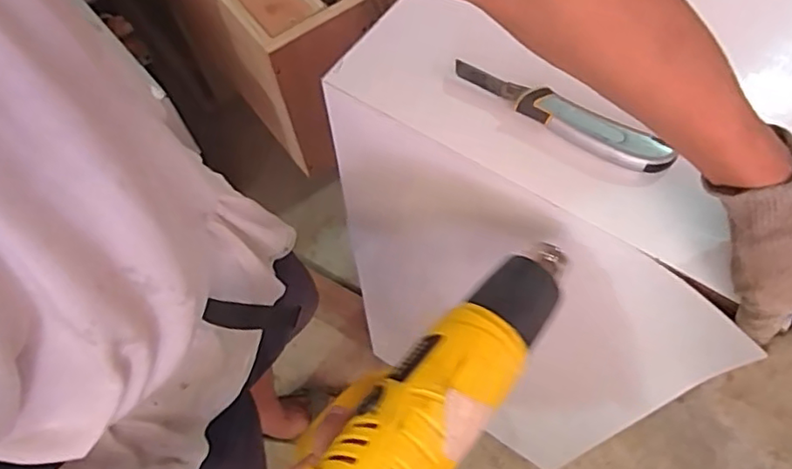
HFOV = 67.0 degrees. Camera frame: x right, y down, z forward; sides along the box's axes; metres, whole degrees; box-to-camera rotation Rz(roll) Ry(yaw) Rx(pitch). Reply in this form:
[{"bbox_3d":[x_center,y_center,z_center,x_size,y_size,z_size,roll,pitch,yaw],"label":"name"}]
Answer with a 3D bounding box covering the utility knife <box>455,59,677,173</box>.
[{"bbox_3d":[0.140,-0.105,0.522,0.201,0.017,0.030,29,69,16],"label":"utility knife"}]

